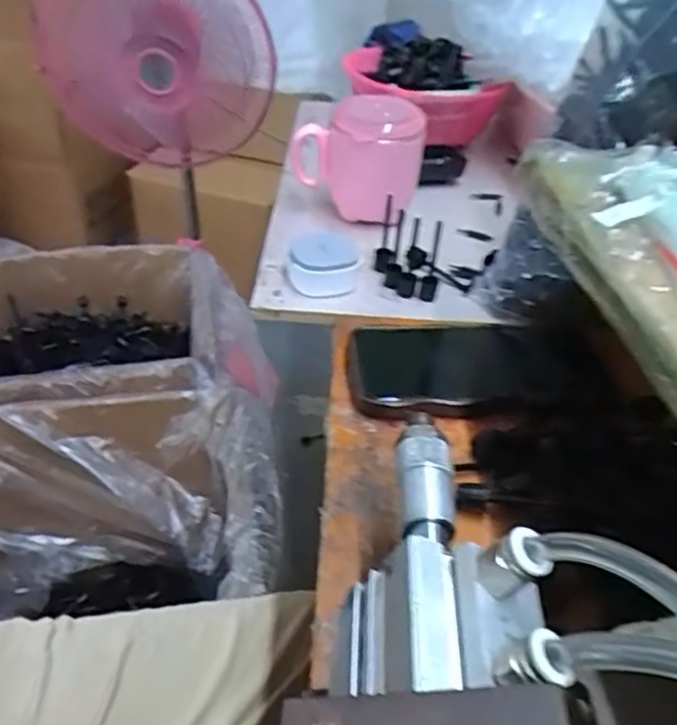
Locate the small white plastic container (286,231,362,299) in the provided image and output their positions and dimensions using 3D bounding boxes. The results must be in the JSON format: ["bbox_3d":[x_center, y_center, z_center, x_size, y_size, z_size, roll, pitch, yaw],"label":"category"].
[{"bbox_3d":[-0.013,-0.078,0.495,0.054,0.033,0.050,-7,40,-13],"label":"small white plastic container"}]

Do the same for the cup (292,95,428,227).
[{"bbox_3d":[0.015,-0.177,0.562,0.108,0.095,0.071,1,39,-3],"label":"cup"}]

